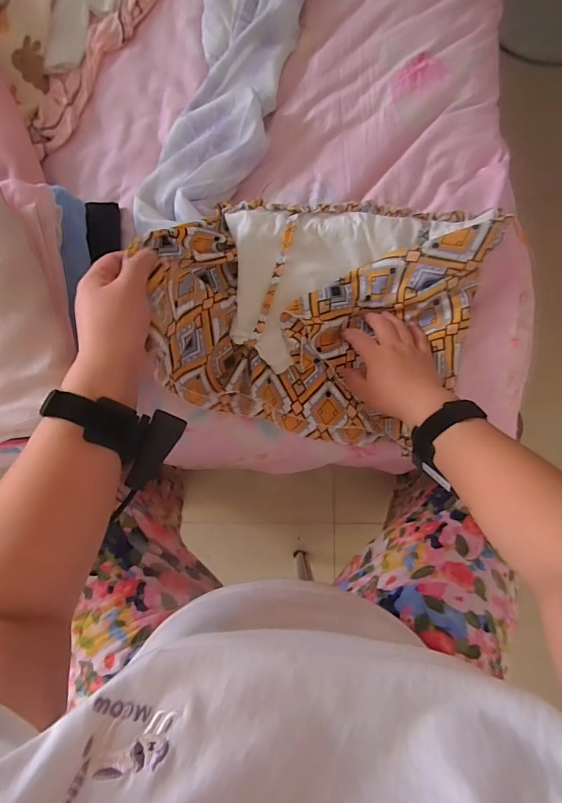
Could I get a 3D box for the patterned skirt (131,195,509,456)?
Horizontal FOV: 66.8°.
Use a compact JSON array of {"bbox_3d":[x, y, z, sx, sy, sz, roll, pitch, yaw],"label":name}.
[{"bbox_3d":[0.047,-0.114,0.463,0.328,0.152,0.279,15,83,5],"label":"patterned skirt"}]

